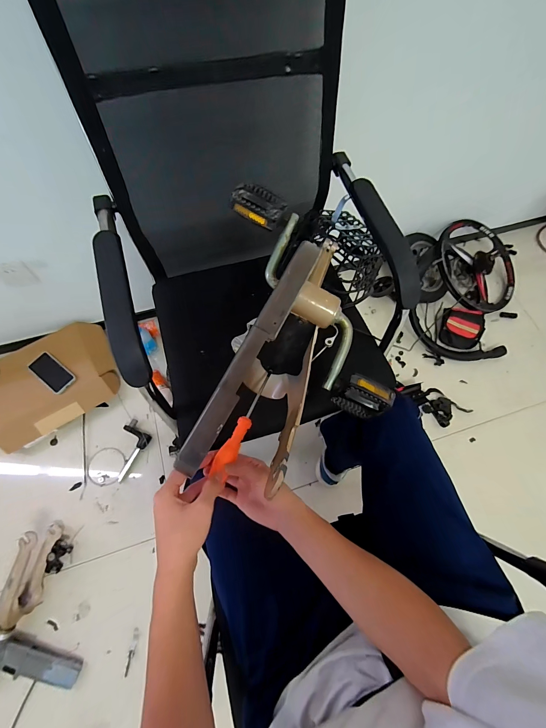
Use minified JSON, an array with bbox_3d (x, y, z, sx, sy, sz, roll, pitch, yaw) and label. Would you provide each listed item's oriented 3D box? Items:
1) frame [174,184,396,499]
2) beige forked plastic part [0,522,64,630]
[{"bbox_3d":[0.045,-0.022,0.431,0.244,0.228,0.376,10,68,2],"label":"frame"},{"bbox_3d":[-0.687,0.589,0.817,0.059,0.114,0.248,8,68,1],"label":"beige forked plastic part"}]

